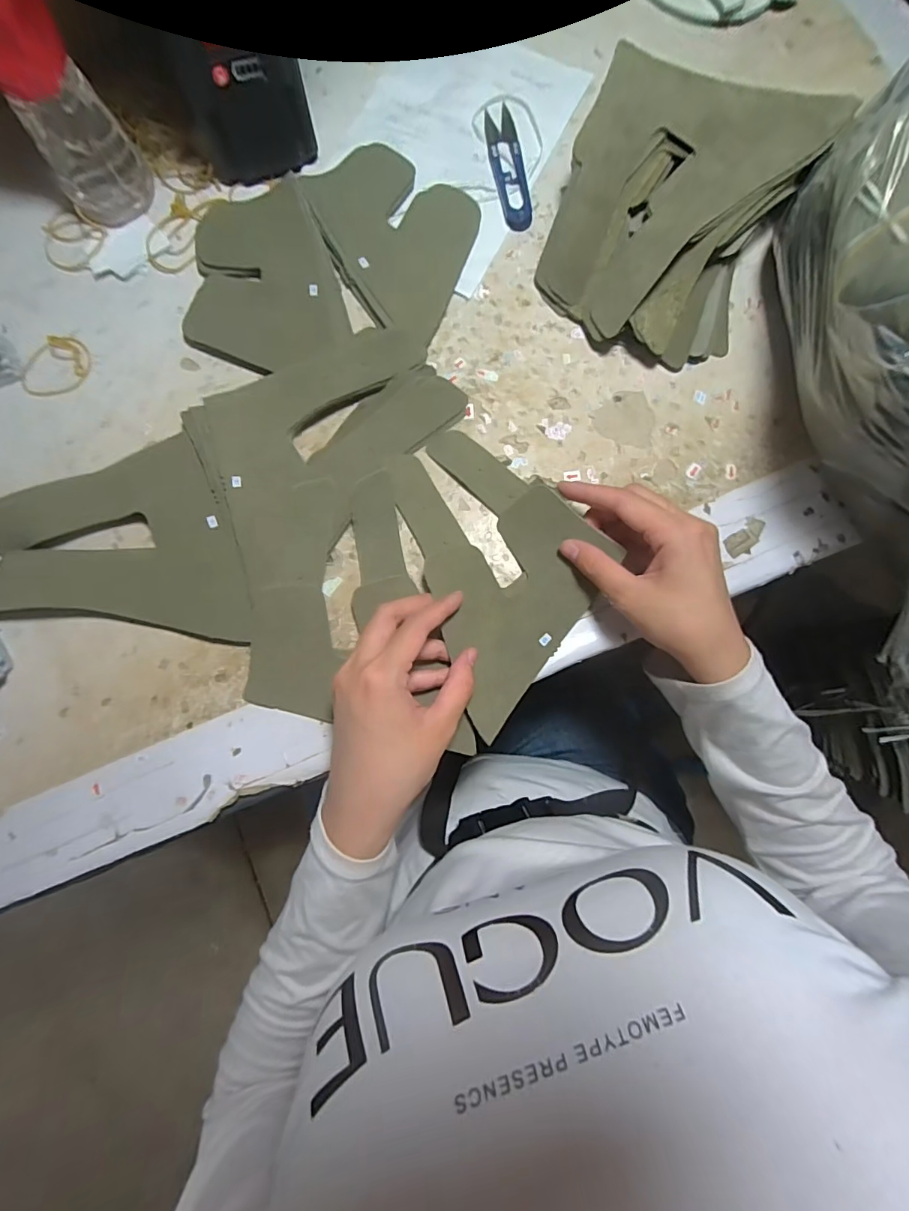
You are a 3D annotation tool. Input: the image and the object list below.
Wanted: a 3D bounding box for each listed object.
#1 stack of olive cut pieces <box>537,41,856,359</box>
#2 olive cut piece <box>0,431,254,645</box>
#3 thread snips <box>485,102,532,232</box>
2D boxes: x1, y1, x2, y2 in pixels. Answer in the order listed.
[{"bbox_3d":[0.144,-0.259,0.329,0.141,0.057,0.164,23,84,3],"label":"stack of olive cut pieces"},{"bbox_3d":[-0.224,-0.023,0.324,0.163,0.014,0.142,-20,83,-2],"label":"olive cut piece"},{"bbox_3d":[0.040,-0.327,0.365,0.023,0.006,0.100,-9,83,-1],"label":"thread snips"}]

